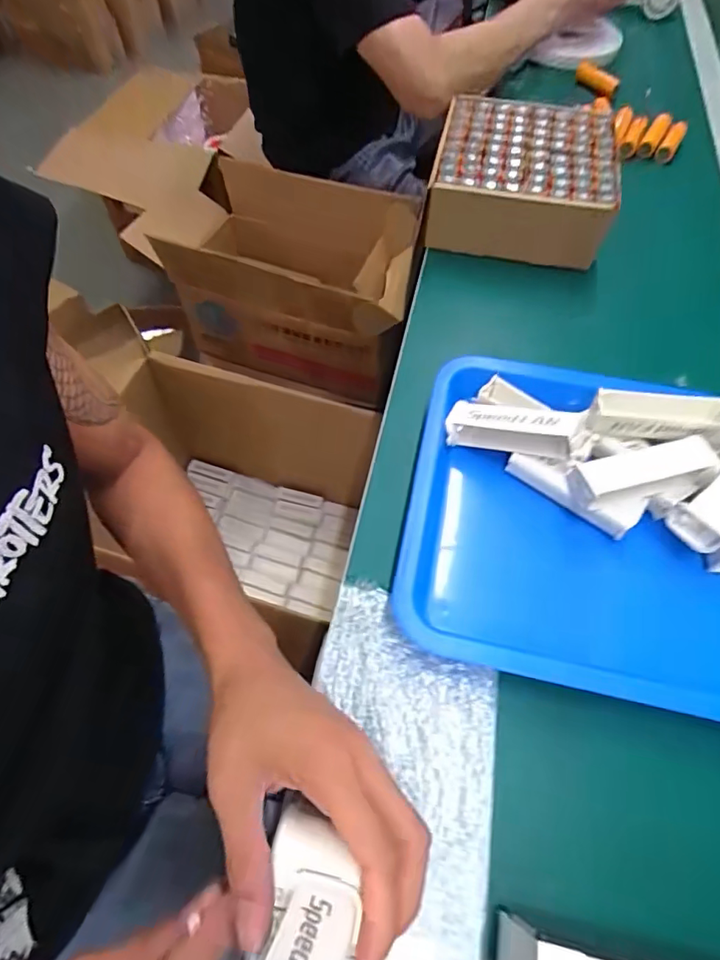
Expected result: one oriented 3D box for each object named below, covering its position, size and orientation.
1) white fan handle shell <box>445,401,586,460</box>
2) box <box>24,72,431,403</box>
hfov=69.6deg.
[{"bbox_3d":[0.119,-0.039,0.405,0.097,0.028,0.032,10,57,34],"label":"white fan handle shell"},{"bbox_3d":[-0.121,-0.356,0.931,0.476,0.234,0.279,25,62,15],"label":"box"}]

